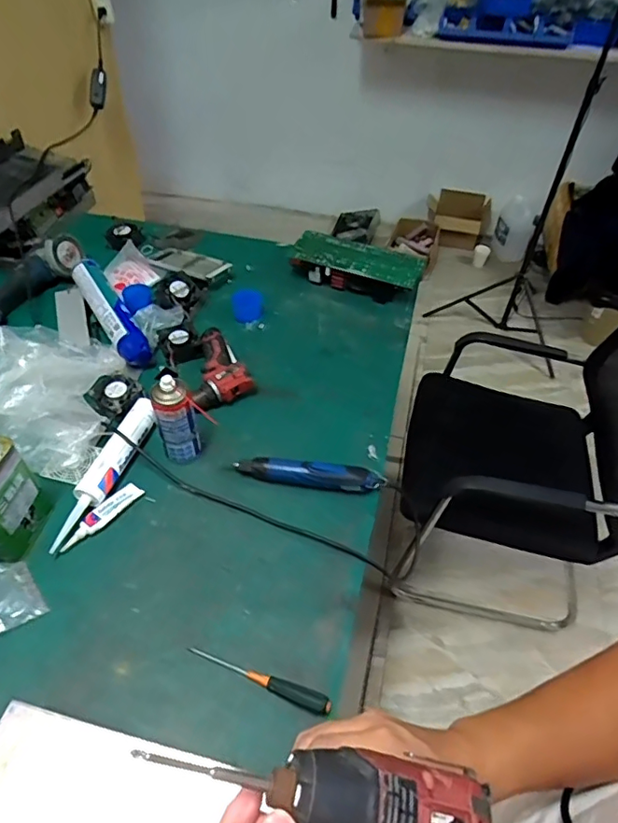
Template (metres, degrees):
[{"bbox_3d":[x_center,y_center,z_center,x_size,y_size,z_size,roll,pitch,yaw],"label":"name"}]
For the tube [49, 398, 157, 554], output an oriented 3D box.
[{"bbox_3d":[-0.347,0.100,0.926,0.056,0.041,0.305,13,49,9],"label":"tube"}]

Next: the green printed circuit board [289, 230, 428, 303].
[{"bbox_3d":[0.114,-0.353,1.331,0.315,0.085,0.117,17,50,12],"label":"green printed circuit board"}]

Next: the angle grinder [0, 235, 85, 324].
[{"bbox_3d":[-0.652,-0.292,1.229,0.105,0.096,0.327,22,51,16],"label":"angle grinder"}]

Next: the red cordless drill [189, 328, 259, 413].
[{"bbox_3d":[-0.202,-0.088,1.097,0.132,0.053,0.178,-23,53,-21],"label":"red cordless drill"}]

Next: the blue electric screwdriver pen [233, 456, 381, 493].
[{"bbox_3d":[-0.001,0.109,0.934,0.261,0.038,0.038,6,48,3],"label":"blue electric screwdriver pen"}]

